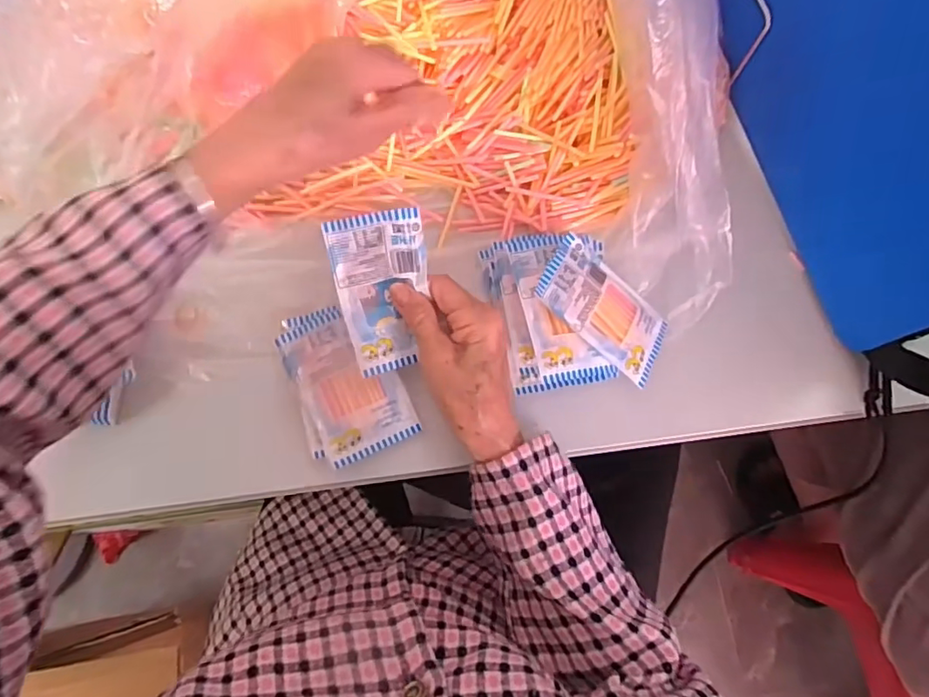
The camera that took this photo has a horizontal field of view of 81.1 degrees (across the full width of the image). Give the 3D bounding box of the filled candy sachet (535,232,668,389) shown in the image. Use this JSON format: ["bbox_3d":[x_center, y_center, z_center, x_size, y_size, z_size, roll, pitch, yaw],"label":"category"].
[{"bbox_3d":[0.100,-0.028,0.381,0.102,0.006,0.063,40,62,-9],"label":"filled candy sachet"}]

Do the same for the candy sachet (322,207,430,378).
[{"bbox_3d":[-0.052,-0.036,0.356,0.061,0.013,0.101,-9,98,3],"label":"candy sachet"}]

